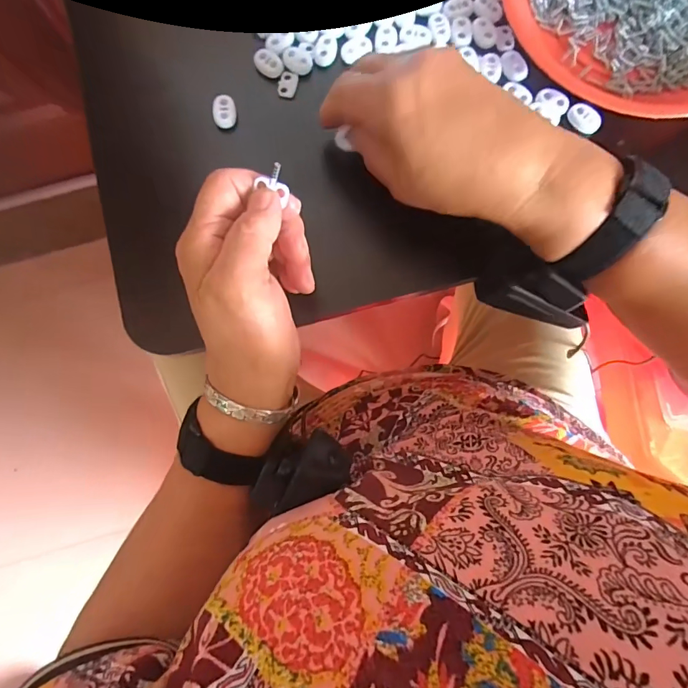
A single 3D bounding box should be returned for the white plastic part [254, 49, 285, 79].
[{"bbox_3d":[-0.053,-0.197,0.299,0.016,0.006,0.021,-41,84,-5],"label":"white plastic part"}]

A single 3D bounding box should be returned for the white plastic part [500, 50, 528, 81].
[{"bbox_3d":[0.118,-0.194,0.295,0.016,0.004,0.024,-15,83,-1],"label":"white plastic part"}]

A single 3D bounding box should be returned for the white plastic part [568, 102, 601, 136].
[{"bbox_3d":[0.163,-0.153,0.289,0.016,0.006,0.023,-38,84,-4],"label":"white plastic part"}]

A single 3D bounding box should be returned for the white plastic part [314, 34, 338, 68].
[{"bbox_3d":[-0.013,-0.208,0.300,0.016,0.004,0.022,10,83,2],"label":"white plastic part"}]

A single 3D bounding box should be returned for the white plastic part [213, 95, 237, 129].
[{"bbox_3d":[-0.082,-0.161,0.293,0.014,0.008,0.022,0,83,0],"label":"white plastic part"}]

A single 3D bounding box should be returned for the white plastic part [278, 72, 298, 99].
[{"bbox_3d":[-0.040,-0.183,0.299,0.012,0.004,0.018,10,83,2],"label":"white plastic part"}]

